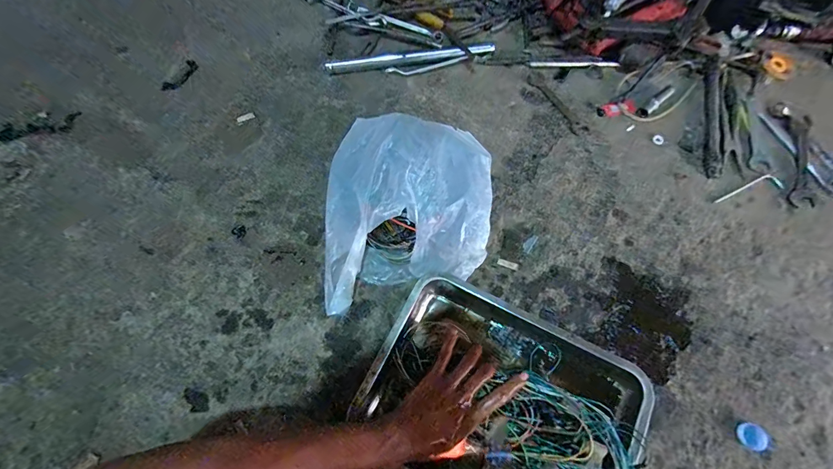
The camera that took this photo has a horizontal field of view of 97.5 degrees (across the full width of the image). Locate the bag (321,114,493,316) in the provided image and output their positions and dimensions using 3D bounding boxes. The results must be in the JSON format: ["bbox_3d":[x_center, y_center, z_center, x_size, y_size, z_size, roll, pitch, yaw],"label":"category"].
[{"bbox_3d":[-0.019,-0.042,0.582,0.261,0.111,0.307,5,68,3],"label":"bag"}]

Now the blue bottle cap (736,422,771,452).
[{"bbox_3d":[0.459,0.277,0.501,0.036,0.013,0.034,0,68,1],"label":"blue bottle cap"}]

